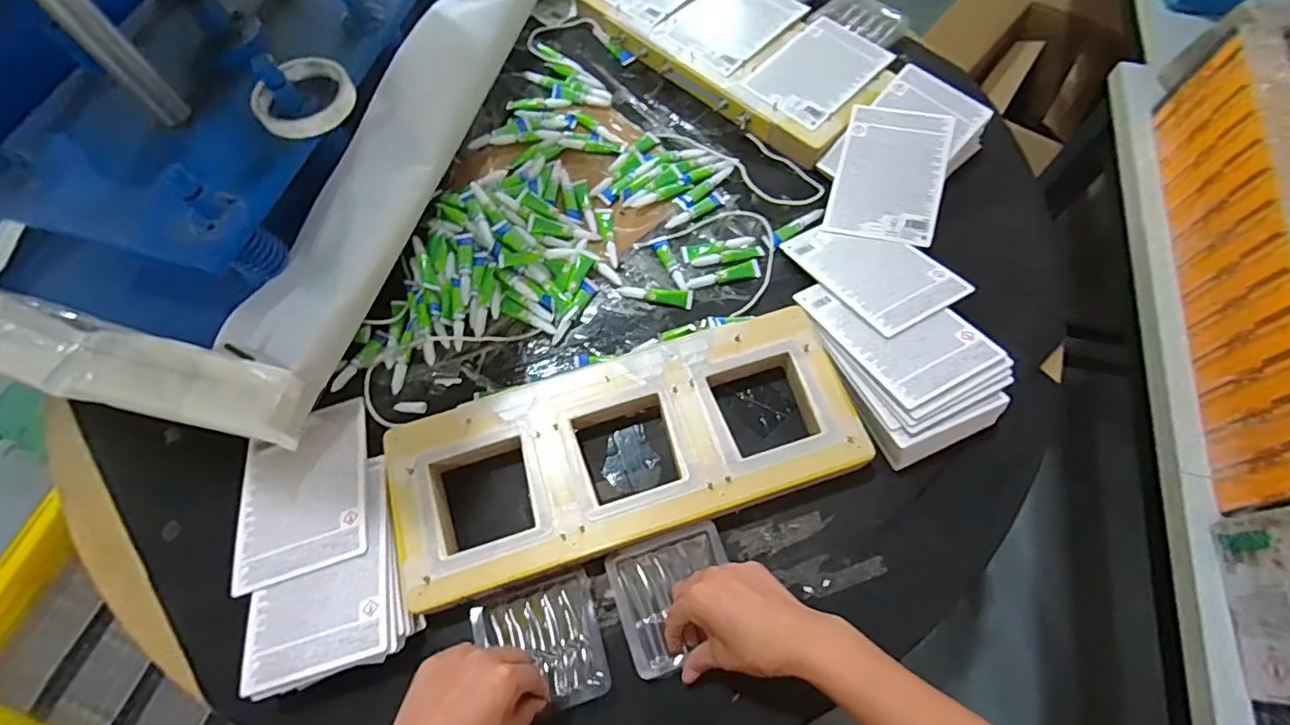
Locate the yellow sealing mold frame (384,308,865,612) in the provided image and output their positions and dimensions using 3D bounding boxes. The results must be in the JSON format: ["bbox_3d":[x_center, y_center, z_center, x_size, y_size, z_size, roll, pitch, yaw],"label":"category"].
[{"bbox_3d":[-0.016,0.082,0.532,0.425,0.039,0.169,-18,67,-7],"label":"yellow sealing mold frame"}]

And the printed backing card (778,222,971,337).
[{"bbox_3d":[0.244,-0.102,0.602,0.115,0.006,0.166,-27,52,-12],"label":"printed backing card"}]

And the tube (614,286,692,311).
[{"bbox_3d":[0.012,-0.075,0.616,0.081,0.009,0.017,11,67,6],"label":"tube"}]

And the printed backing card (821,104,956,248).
[{"bbox_3d":[0.282,-0.217,0.648,0.116,0.010,0.165,14,81,19],"label":"printed backing card"}]

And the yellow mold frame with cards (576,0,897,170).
[{"bbox_3d":[0.118,-0.442,0.757,0.430,0.040,0.219,41,73,17],"label":"yellow mold frame with cards"}]

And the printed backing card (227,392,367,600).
[{"bbox_3d":[-0.321,0.120,0.530,0.118,0.007,0.164,-19,57,-4],"label":"printed backing card"}]

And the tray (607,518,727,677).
[{"bbox_3d":[0.028,0.203,0.484,0.101,0.016,0.100,-16,67,-6],"label":"tray"}]

